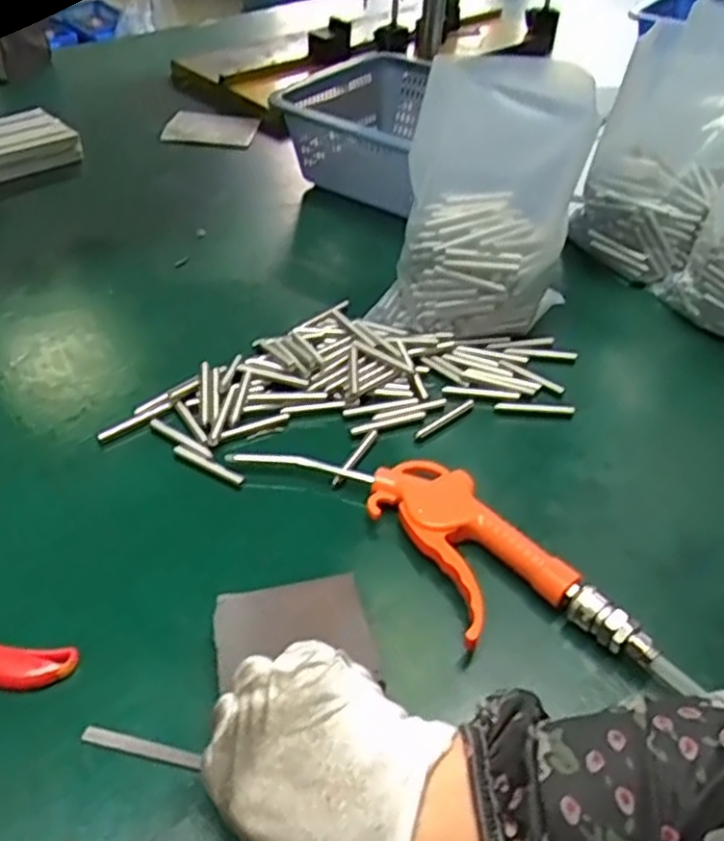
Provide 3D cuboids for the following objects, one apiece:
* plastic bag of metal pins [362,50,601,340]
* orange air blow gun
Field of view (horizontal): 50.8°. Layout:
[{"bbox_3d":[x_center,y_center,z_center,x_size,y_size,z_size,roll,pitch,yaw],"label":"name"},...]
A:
[{"bbox_3d":[0.092,-0.166,0.590,0.147,0.198,0.099,4,41,2],"label":"plastic bag of metal pins"},{"bbox_3d":[0.050,0.074,0.455,0.087,0.024,0.280,-30,50,-32],"label":"orange air blow gun"}]

